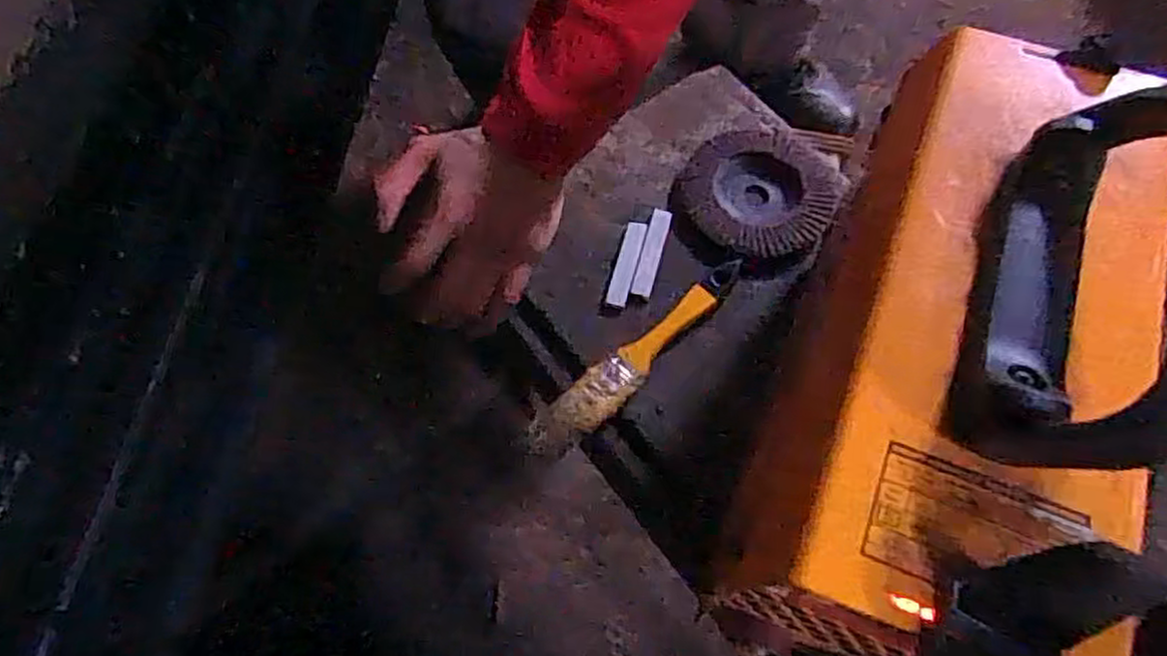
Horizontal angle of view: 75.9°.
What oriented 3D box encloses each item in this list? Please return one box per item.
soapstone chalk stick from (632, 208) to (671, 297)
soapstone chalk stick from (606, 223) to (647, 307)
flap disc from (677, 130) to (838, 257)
[{"bbox_3d":[0.043,-0.049,0.473,0.012,0.005,0.064,15,62,4],"label":"soapstone chalk stick"},{"bbox_3d":[0.027,-0.042,0.471,0.013,0.004,0.061,14,62,4],"label":"soapstone chalk stick"},{"bbox_3d":[0.116,-0.093,0.496,0.097,0.013,0.105,2,61,-3],"label":"flap disc"}]

